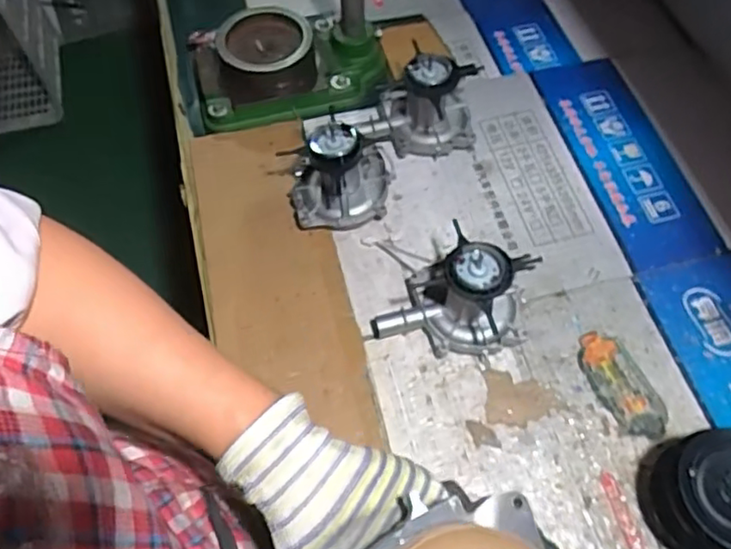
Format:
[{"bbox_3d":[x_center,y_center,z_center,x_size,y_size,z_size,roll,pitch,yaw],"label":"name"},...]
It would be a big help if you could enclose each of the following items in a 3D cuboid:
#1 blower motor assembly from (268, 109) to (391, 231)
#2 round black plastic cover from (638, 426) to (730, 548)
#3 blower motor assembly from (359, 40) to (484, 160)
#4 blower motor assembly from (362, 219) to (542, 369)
[{"bbox_3d":[-0.031,-0.119,0.723,0.121,0.101,0.104,-4,62,-1],"label":"blower motor assembly"},{"bbox_3d":[0.301,0.196,0.541,0.106,0.090,0.105,-15,63,-7],"label":"round black plastic cover"},{"bbox_3d":[0.066,-0.214,0.769,0.142,0.102,0.096,2,62,2],"label":"blower motor assembly"},{"bbox_3d":[0.080,0.014,0.643,0.184,0.099,0.111,17,63,10],"label":"blower motor assembly"}]

